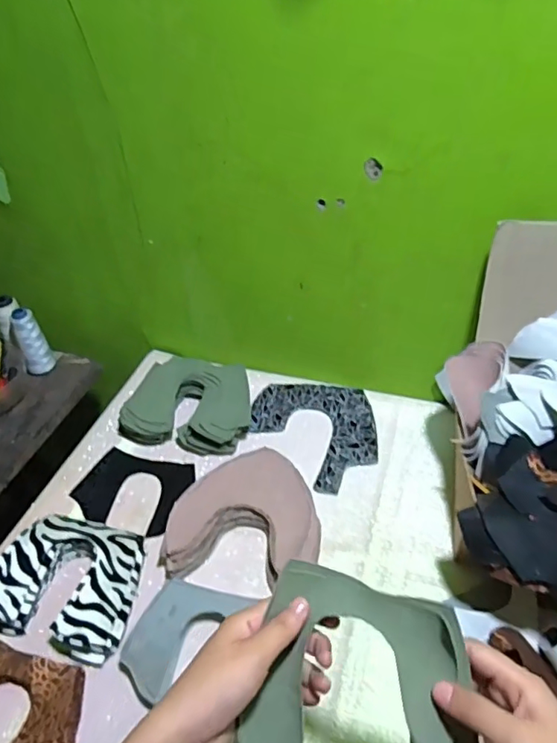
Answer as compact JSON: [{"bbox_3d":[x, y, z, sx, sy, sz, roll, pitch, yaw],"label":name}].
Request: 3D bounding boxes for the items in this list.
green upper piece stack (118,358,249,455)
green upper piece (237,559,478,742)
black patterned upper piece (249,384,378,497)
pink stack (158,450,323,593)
[{"bbox_3d":[-0.124,0.046,0.799,0.176,0.043,0.146,8,43,13],"label":"green upper piece stack"},{"bbox_3d":[0.058,0.197,0.340,0.155,0.048,0.119,12,83,16],"label":"green upper piece"},{"bbox_3d":[0.047,0.088,0.778,0.176,0.010,0.185,3,44,6],"label":"black patterned upper piece"},{"bbox_3d":[-0.037,0.170,0.671,0.174,0.031,0.165,5,42,10],"label":"pink stack"}]

